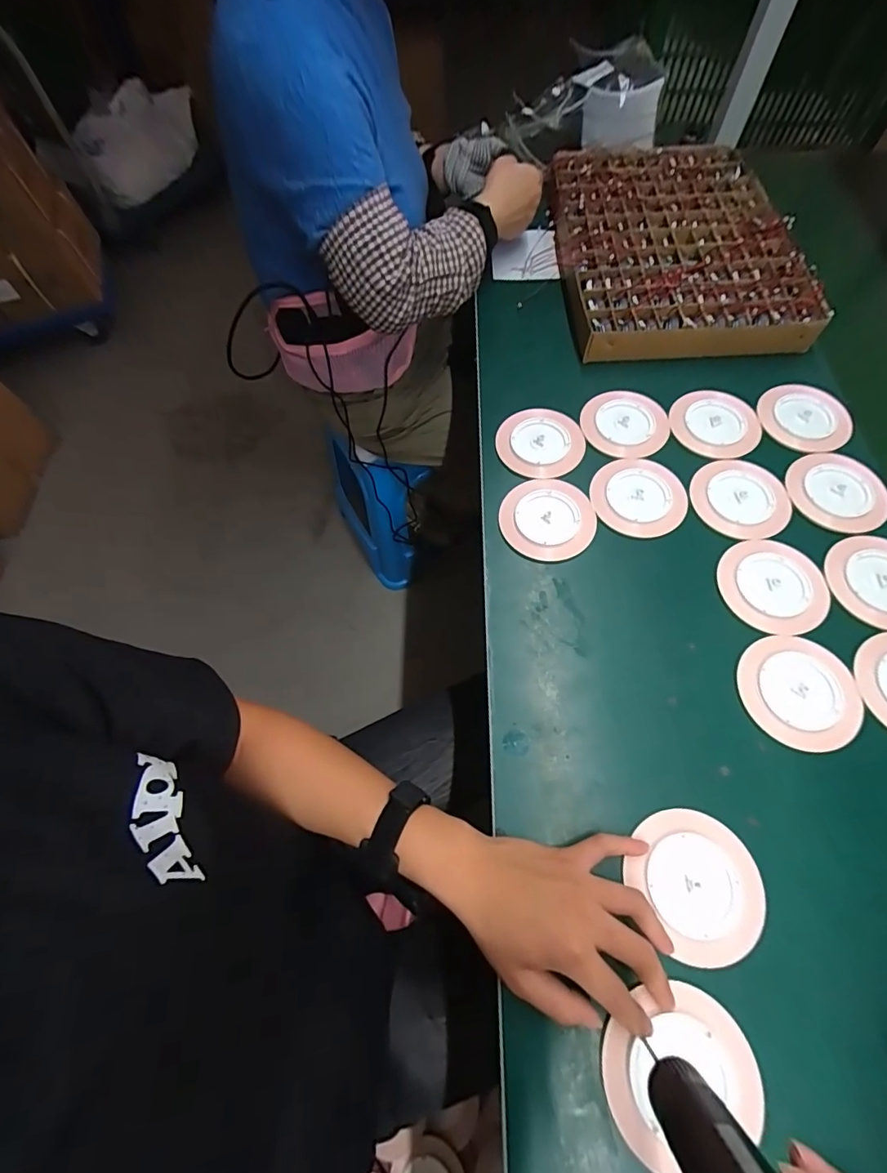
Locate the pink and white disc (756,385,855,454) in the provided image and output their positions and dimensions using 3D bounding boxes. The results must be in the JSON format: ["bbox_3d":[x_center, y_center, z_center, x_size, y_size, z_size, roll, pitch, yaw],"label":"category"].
[{"bbox_3d":[0.422,-0.199,0.548,0.097,0.011,0.091,-1,65,1],"label":"pink and white disc"}]

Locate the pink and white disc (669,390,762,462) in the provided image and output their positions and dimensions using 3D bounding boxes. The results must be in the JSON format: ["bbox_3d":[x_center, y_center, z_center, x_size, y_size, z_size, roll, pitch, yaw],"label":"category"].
[{"bbox_3d":[0.318,-0.192,0.549,0.097,0.007,0.092,-1,65,1],"label":"pink and white disc"}]

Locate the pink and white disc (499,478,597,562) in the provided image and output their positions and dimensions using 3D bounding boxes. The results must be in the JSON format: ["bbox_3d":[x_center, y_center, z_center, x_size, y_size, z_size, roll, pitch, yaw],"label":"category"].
[{"bbox_3d":[0.112,-0.075,0.504,0.098,0.004,0.098,-1,65,1],"label":"pink and white disc"}]

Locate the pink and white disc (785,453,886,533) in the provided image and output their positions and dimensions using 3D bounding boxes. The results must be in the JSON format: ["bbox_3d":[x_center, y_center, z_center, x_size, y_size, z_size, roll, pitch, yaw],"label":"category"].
[{"bbox_3d":[0.422,-0.104,0.503,0.091,0.006,0.097,-1,65,1],"label":"pink and white disc"}]

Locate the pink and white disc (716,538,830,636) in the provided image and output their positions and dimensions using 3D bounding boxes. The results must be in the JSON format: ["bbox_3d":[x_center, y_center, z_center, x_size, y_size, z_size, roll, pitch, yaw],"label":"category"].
[{"bbox_3d":[0.326,-0.002,0.462,0.102,0.004,0.097,-1,65,1],"label":"pink and white disc"}]

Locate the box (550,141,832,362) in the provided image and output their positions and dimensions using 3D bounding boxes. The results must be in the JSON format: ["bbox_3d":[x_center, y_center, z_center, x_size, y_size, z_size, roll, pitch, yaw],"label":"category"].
[{"bbox_3d":[0.318,-0.492,0.669,0.305,0.042,0.433,0,65,2],"label":"box"}]

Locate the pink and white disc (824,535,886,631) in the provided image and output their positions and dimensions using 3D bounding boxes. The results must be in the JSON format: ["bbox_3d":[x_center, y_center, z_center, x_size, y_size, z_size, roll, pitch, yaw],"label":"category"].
[{"bbox_3d":[0.430,-0.005,0.458,0.097,0.005,0.097,-1,65,1],"label":"pink and white disc"}]

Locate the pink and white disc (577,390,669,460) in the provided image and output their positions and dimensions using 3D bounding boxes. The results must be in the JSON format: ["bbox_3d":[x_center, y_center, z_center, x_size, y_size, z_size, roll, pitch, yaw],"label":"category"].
[{"bbox_3d":[0.214,-0.193,0.556,0.098,0.006,0.097,-1,65,1],"label":"pink and white disc"}]

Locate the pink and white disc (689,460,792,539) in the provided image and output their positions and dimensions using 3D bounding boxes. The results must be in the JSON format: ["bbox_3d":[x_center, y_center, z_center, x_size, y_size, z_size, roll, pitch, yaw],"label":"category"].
[{"bbox_3d":[0.321,-0.098,0.507,0.099,0.004,0.097,-1,65,1],"label":"pink and white disc"}]

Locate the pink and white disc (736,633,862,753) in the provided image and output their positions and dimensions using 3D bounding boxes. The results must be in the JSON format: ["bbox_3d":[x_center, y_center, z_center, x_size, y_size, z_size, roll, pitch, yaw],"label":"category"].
[{"bbox_3d":[0.317,0.091,0.418,0.094,0.006,0.100,-1,65,1],"label":"pink and white disc"}]

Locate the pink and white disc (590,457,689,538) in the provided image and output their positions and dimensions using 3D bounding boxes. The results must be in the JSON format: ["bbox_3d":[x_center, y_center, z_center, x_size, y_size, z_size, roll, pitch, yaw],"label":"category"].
[{"bbox_3d":[0.212,-0.100,0.511,0.097,0.004,0.097,2,65,2],"label":"pink and white disc"}]

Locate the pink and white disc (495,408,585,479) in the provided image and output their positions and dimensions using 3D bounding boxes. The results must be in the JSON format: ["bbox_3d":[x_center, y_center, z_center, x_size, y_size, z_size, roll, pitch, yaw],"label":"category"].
[{"bbox_3d":[0.114,-0.171,0.549,0.097,0.005,0.096,-1,65,1],"label":"pink and white disc"}]

